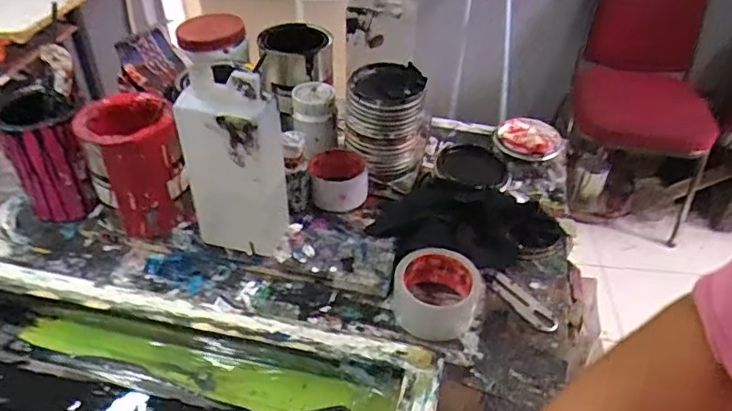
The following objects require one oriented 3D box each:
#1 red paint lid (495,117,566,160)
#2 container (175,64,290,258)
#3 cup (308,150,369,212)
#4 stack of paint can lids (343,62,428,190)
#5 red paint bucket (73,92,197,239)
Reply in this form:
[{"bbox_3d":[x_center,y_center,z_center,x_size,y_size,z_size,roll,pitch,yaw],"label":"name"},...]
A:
[{"bbox_3d":[0.260,-0.105,0.879,0.105,0.015,0.089,14,53,10],"label":"red paint lid"},{"bbox_3d":[-0.143,-0.041,0.625,0.097,0.231,0.074,13,40,15],"label":"container"},{"bbox_3d":[-0.036,-0.033,0.743,0.075,0.051,0.081,1,38,0],"label":"cup"},{"bbox_3d":[0.027,-0.117,0.775,0.104,0.140,0.115,6,39,7],"label":"stack of paint can lids"},{"bbox_3d":[-0.277,-0.047,0.674,0.101,0.143,0.106,1,38,0],"label":"red paint bucket"}]

